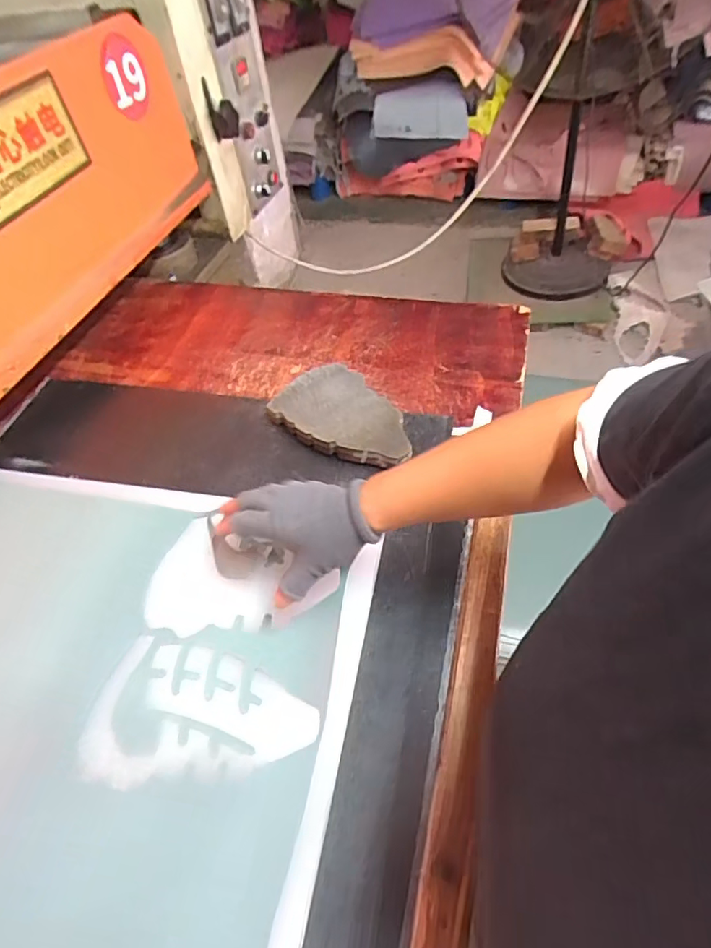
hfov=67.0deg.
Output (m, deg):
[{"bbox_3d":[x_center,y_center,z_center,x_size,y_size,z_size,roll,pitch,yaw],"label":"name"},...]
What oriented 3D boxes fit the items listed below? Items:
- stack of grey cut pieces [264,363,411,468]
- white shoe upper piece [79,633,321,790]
[{"bbox_3d":[-0.007,-0.069,0.656,0.188,0.033,0.125,35,61,29],"label":"stack of grey cut pieces"},{"bbox_3d":[-0.126,0.200,0.431,0.183,0.008,0.110,10,52,14],"label":"white shoe upper piece"}]

